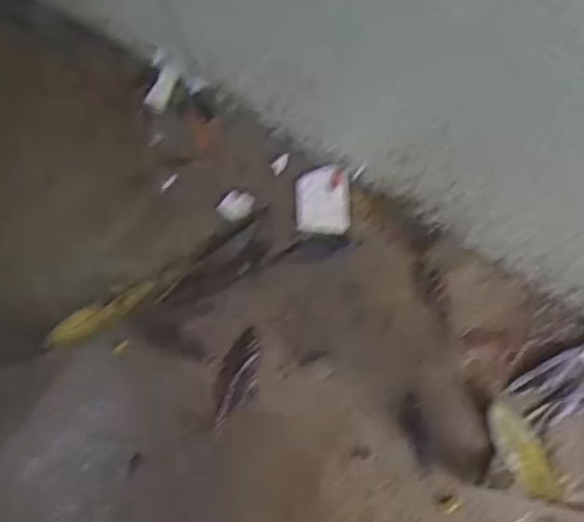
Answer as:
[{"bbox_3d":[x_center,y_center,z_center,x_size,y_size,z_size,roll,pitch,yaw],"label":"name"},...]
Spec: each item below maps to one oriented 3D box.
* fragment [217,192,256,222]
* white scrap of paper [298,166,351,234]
[{"bbox_3d":[-0.066,-0.065,0.749,0.035,0.004,0.037,0,81,2],"label":"fragment"},{"bbox_3d":[0.036,-0.071,0.737,0.060,0.010,0.077,0,81,2],"label":"white scrap of paper"}]

